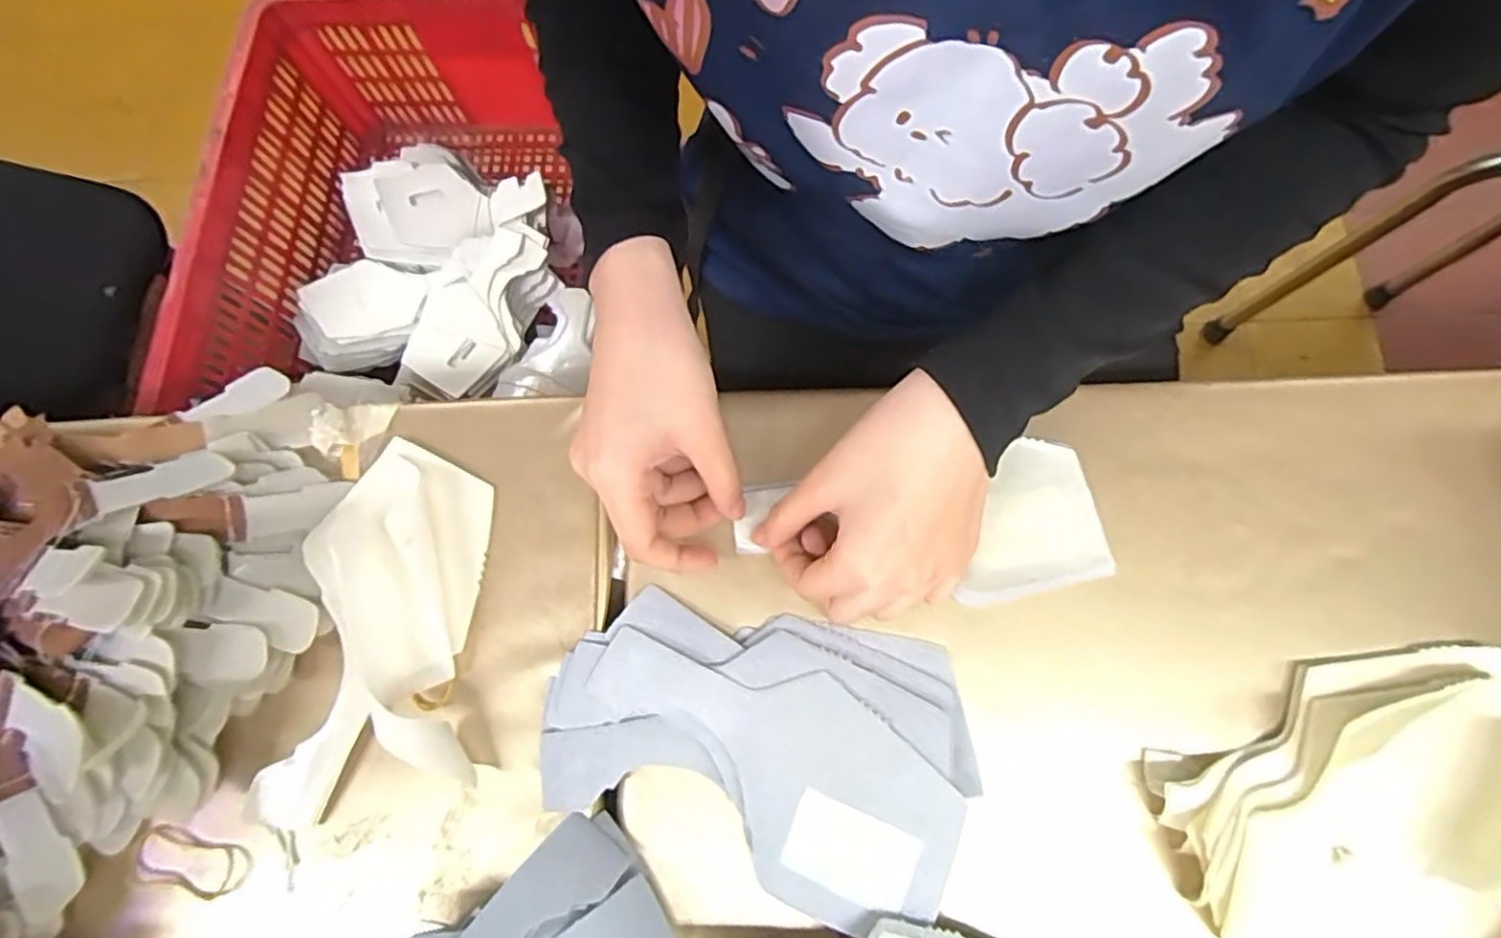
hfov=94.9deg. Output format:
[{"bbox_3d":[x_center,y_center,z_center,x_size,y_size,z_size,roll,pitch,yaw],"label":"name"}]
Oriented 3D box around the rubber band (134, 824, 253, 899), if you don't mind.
[{"bbox_3d":[-0.266,0.187,0.326,0.059,0.008,0.024,8,65,7],"label":"rubber band"}]

